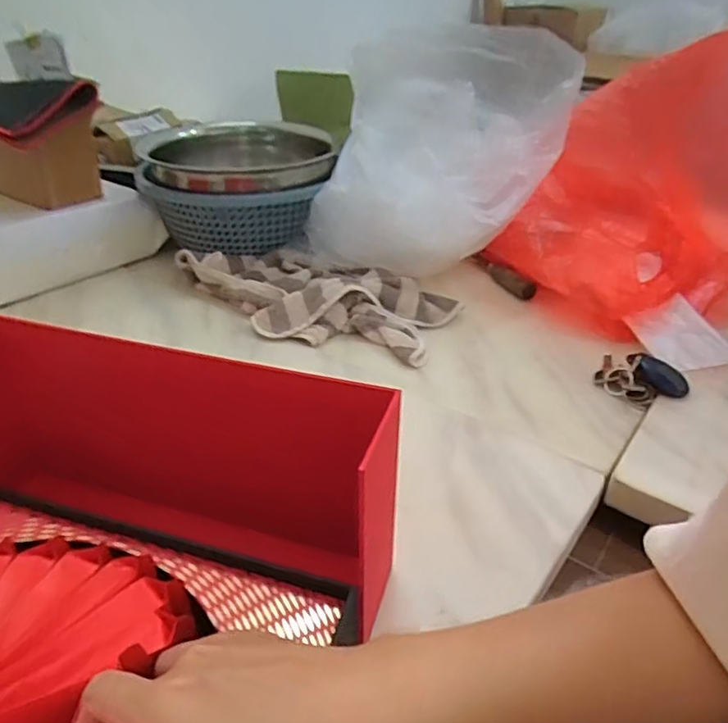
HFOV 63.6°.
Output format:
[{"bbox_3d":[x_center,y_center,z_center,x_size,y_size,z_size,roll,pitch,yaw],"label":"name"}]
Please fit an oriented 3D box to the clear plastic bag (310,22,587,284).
[{"bbox_3d":[0.116,-0.280,0.774,0.218,0.248,0.342,27,42,33],"label":"clear plastic bag"}]

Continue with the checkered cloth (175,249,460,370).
[{"bbox_3d":[-0.070,-0.085,0.726,0.353,0.049,0.158,11,35,15],"label":"checkered cloth"}]

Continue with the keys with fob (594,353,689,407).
[{"bbox_3d":[0.286,0.013,0.604,0.085,0.022,0.072,23,40,29],"label":"keys with fob"}]

